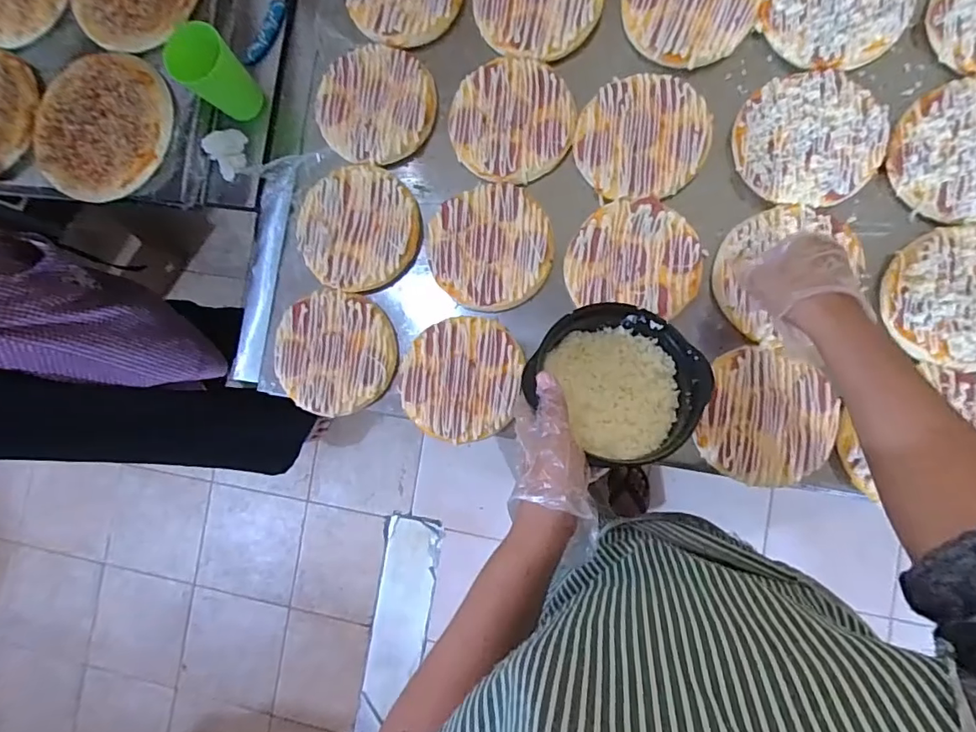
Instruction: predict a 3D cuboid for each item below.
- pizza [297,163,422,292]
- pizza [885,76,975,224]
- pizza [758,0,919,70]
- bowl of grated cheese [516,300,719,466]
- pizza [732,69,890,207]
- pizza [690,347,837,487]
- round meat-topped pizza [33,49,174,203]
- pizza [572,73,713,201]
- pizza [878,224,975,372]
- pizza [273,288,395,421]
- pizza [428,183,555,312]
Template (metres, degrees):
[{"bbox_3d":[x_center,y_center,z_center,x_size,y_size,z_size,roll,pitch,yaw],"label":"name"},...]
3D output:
[{"bbox_3d":[-0.162,-0.172,0.639,0.147,0.012,0.153,-1,85,7],"label":"pizza"},{"bbox_3d":[0.507,-0.225,0.536,0.147,0.014,0.147,-1,88,15],"label":"pizza"},{"bbox_3d":[0.383,-0.400,0.560,0.145,0.013,0.141,-1,85,7],"label":"pizza"},{"bbox_3d":[0.116,0.017,0.463,0.142,0.065,0.134,-1,64,2],"label":"bowl of grated cheese"},{"bbox_3d":[0.351,-0.249,0.568,0.148,0.030,0.142,-1,85,7],"label":"pizza"},{"bbox_3d":[0.302,0.055,0.556,0.128,0.013,0.143,15,87,8],"label":"pizza"},{"bbox_3d":[-0.530,-0.334,0.702,0.199,0.024,0.199,-1,85,7],"label":"round meat-topped pizza"},{"bbox_3d":[0.176,-0.267,0.595,0.146,0.012,0.141,0,85,7],"label":"pizza"},{"bbox_3d":[0.494,-0.071,0.534,0.139,0.028,0.146,-1,85,7],"label":"pizza"},{"bbox_3d":[-0.188,-0.018,0.632,0.142,0.016,0.149,-1,85,7],"label":"pizza"},{"bbox_3d":[0.003,-0.141,0.615,0.143,0.015,0.144,-1,85,7],"label":"pizza"}]

